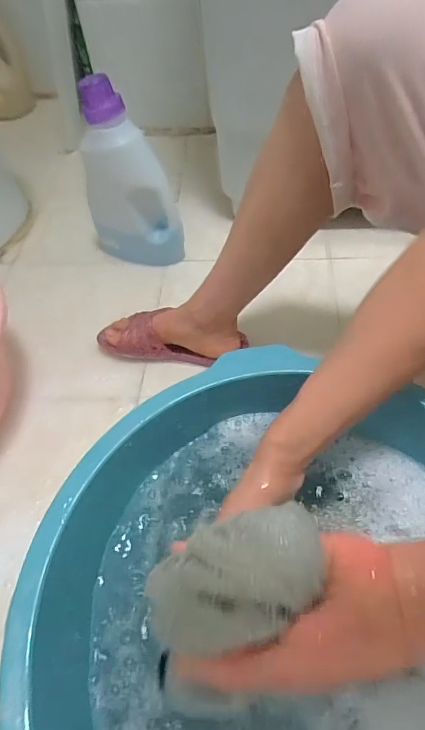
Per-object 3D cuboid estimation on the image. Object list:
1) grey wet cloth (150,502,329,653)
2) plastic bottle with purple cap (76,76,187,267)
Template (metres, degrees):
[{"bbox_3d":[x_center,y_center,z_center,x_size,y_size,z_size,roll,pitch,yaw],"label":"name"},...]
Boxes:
[{"bbox_3d":[0.013,0.106,0.214,0.089,0.028,0.053,-13,53,-7],"label":"grey wet cloth"},{"bbox_3d":[-0.136,-0.291,0.701,0.144,0.287,0.085,-14,54,-5],"label":"plastic bottle with purple cap"}]

